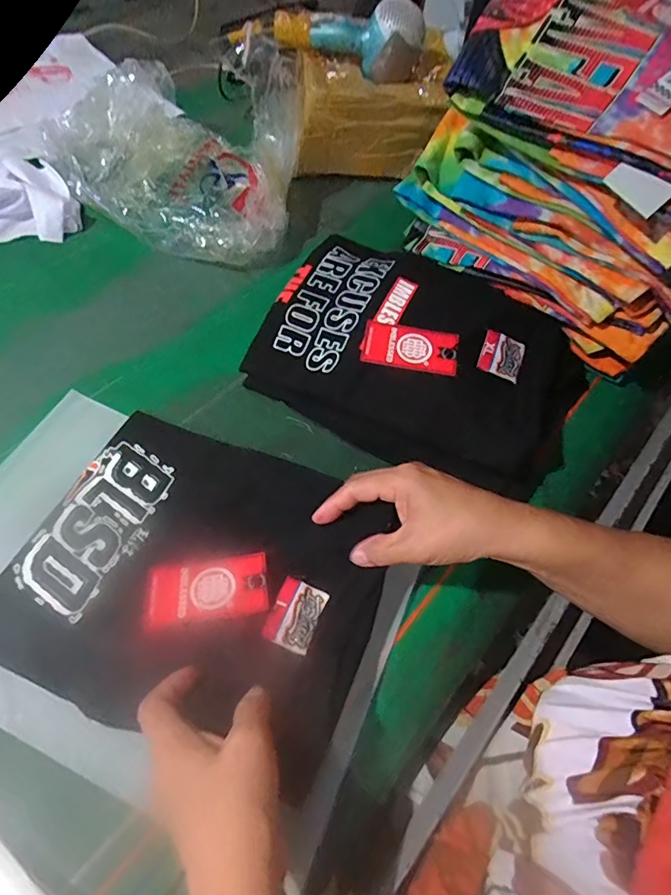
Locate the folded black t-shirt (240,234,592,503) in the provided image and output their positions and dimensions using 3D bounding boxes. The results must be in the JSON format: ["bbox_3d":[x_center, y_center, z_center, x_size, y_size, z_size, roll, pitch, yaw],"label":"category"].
[{"bbox_3d":[0.093,-0.098,0.484,0.316,0.063,0.231,26,61,9],"label":"folded black t-shirt"}]

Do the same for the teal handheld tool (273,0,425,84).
[{"bbox_3d":[0.018,-0.532,0.616,0.186,0.066,0.062,13,60,1],"label":"teal handheld tool"}]

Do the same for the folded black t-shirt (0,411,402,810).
[{"bbox_3d":[-0.106,0.095,0.372,0.273,0.033,0.220,21,61,8],"label":"folded black t-shirt"}]

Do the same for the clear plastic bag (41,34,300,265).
[{"bbox_3d":[-0.201,-0.381,0.598,0.298,0.107,0.289,7,60,-2],"label":"clear plastic bag"}]

